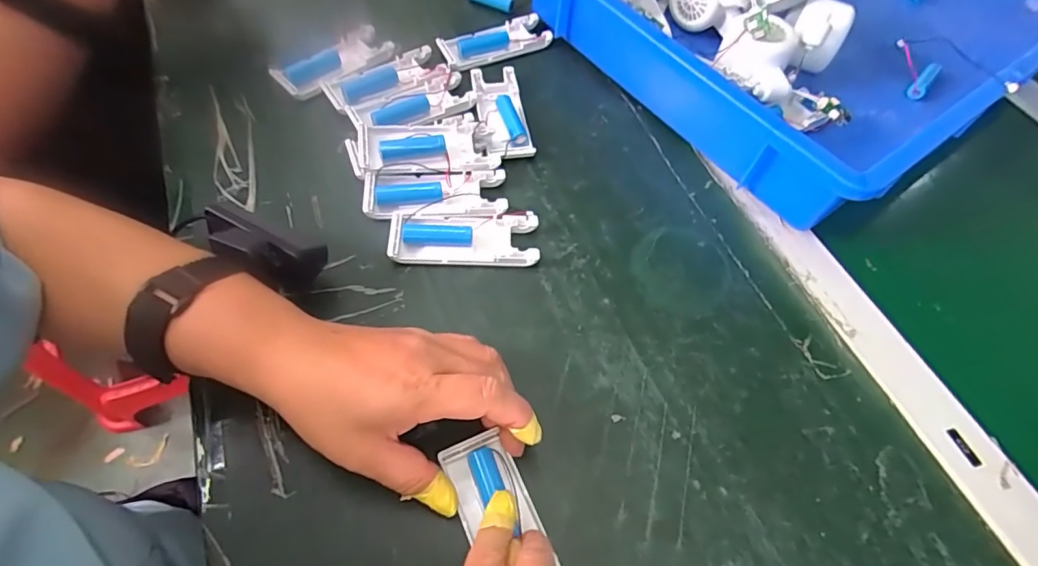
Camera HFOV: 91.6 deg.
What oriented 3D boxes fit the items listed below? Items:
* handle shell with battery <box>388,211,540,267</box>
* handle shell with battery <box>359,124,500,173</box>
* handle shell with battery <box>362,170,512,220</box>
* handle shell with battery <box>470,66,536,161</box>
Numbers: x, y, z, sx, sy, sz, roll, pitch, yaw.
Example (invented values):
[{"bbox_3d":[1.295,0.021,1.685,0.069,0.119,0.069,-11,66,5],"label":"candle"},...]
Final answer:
[{"bbox_3d":[-0.039,-0.034,0.364,0.103,0.016,0.042,0,61,-4],"label":"handle shell with battery"},{"bbox_3d":[-0.069,-0.106,0.392,0.101,0.023,0.041,-5,61,-6],"label":"handle shell with battery"},{"bbox_3d":[-0.062,-0.068,0.381,0.103,0.013,0.038,-3,61,-5],"label":"handle shell with battery"},{"bbox_3d":[-0.018,-0.149,0.426,0.047,0.019,0.102,-6,61,-7],"label":"handle shell with battery"}]

